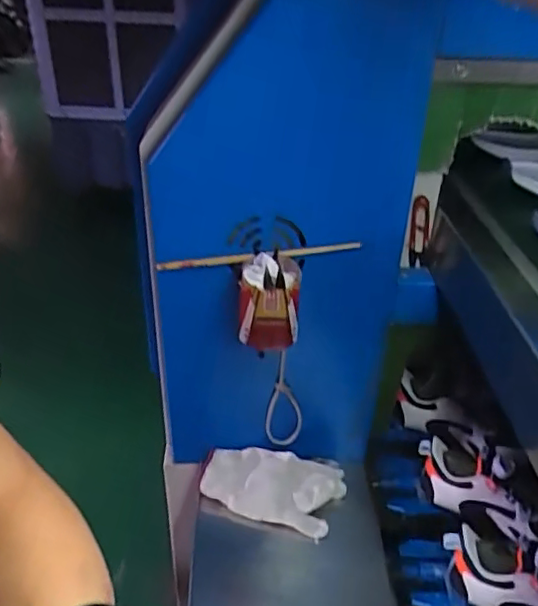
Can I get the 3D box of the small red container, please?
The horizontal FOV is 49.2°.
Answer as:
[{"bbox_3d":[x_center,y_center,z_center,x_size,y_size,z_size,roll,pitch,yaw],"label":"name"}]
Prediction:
[{"bbox_3d":[0.001,-0.006,0.646,0.064,0.094,0.066,4,36,0],"label":"small red container"}]

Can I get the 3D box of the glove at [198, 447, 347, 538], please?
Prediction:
[{"bbox_3d":[0.005,0.242,0.777,0.183,0.033,0.097,8,36,5],"label":"glove"}]

